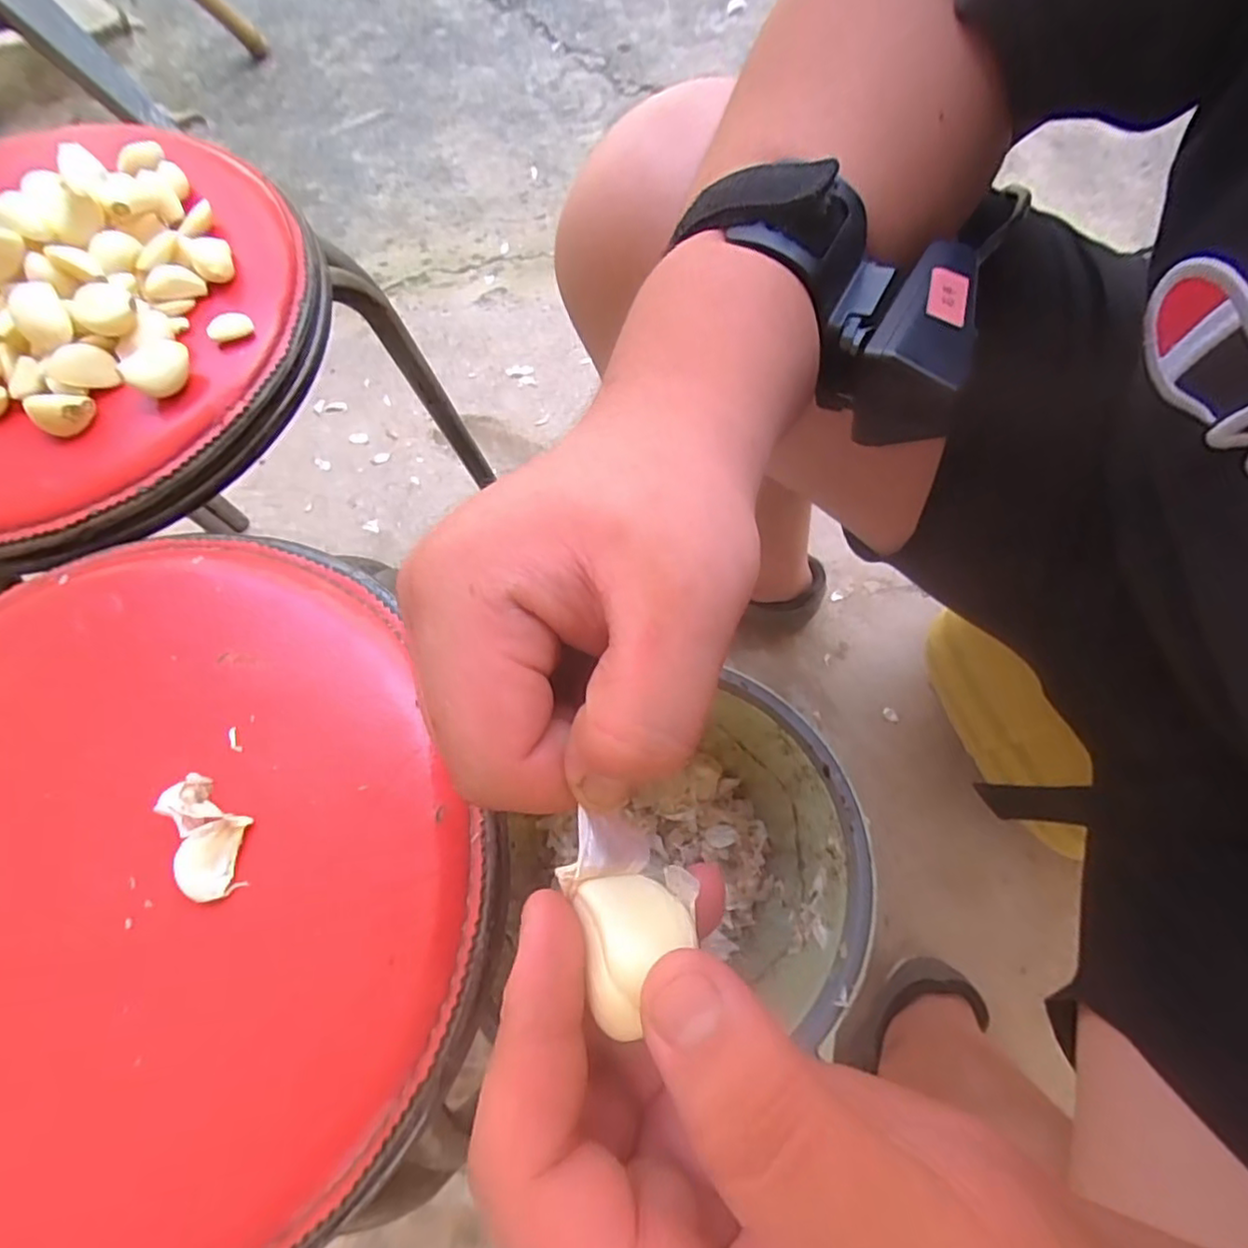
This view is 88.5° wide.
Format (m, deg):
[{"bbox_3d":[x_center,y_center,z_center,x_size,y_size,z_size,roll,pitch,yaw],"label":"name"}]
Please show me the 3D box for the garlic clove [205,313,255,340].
[{"bbox_3d":[-0.202,-0.152,0.327,0.022,0.009,0.008,-21,72,-9],"label":"garlic clove"}]

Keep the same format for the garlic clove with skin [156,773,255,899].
[{"bbox_3d":[-0.155,0.077,0.238,0.023,0.015,0.046,-20,71,-7],"label":"garlic clove with skin"}]

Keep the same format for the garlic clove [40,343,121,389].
[{"bbox_3d":[-0.266,-0.125,0.312,0.033,0.011,0.019,-15,71,-5],"label":"garlic clove"}]

